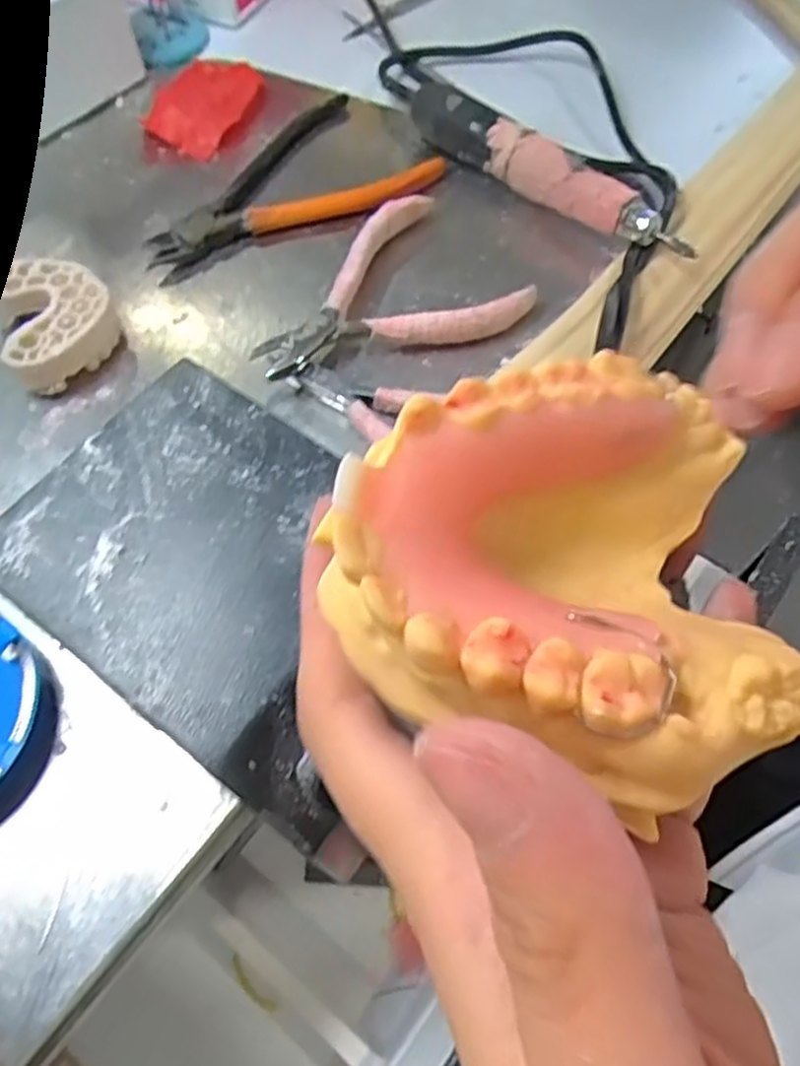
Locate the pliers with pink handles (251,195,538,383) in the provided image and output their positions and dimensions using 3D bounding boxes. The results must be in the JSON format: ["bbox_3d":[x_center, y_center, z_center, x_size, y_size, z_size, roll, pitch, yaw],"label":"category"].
[{"bbox_3d":[-0.011,-0.112,0.338,0.121,0.017,0.081,-18,63,-8],"label":"pliers with pink handles"}]

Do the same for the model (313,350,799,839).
[{"bbox_3d":[0.023,0.007,0.117,0.064,0.025,0.068,-3,62,-1],"label":"model"}]

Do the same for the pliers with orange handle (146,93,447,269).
[{"bbox_3d":[-0.063,-0.175,0.377,0.145,0.010,0.086,-34,67,-16],"label":"pliers with orange handle"}]

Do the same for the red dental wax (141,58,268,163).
[{"bbox_3d":[-0.108,-0.240,0.415,0.054,0.009,0.085,7,62,5],"label":"red dental wax"}]

